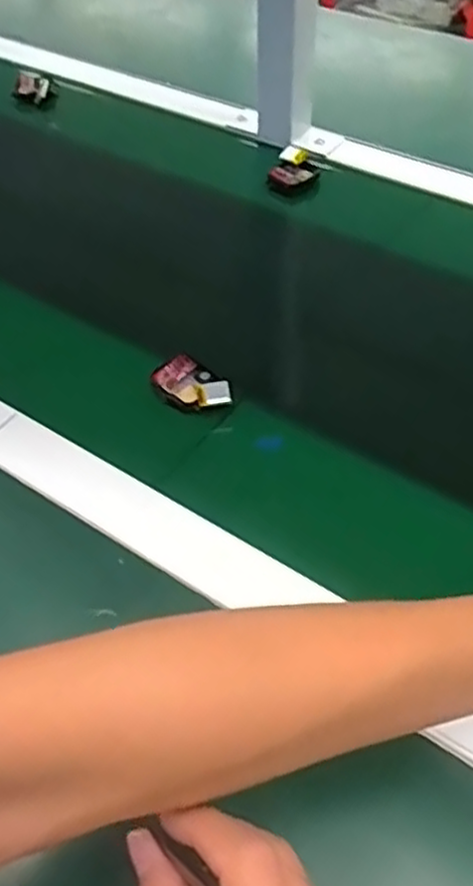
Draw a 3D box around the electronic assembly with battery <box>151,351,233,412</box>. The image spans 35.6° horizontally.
[{"bbox_3d":[-0.031,-0.038,0.501,0.039,0.022,0.057,-31,57,-24],"label":"electronic assembly with battery"}]

